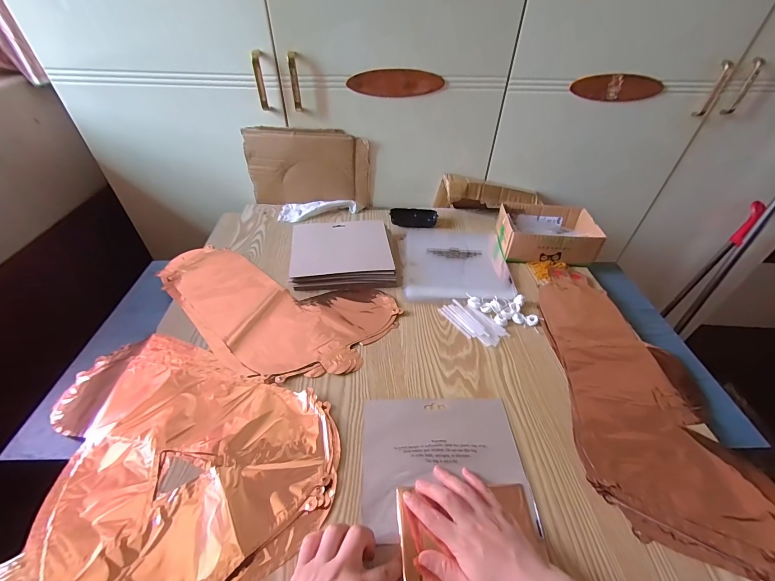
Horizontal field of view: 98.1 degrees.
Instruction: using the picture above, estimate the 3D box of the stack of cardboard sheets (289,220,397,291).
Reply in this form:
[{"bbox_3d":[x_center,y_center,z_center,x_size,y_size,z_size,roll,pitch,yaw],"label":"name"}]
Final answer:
[{"bbox_3d":[-0.088,-0.074,0.670,0.196,0.042,0.179,-3,44,-4],"label":"stack of cardboard sheets"}]

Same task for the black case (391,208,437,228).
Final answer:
[{"bbox_3d":[0.062,-0.170,0.789,0.107,0.025,0.048,-1,44,-2],"label":"black case"}]

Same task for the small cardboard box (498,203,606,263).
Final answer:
[{"bbox_3d":[0.334,-0.123,0.711,0.178,0.066,0.140,2,44,2],"label":"small cardboard box"}]

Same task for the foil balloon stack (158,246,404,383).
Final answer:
[{"bbox_3d":[-0.223,0.031,0.583,0.448,0.007,0.220,15,45,15],"label":"foil balloon stack"}]

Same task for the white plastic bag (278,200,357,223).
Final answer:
[{"bbox_3d":[-0.165,-0.193,0.799,0.178,0.026,0.064,-2,44,-3],"label":"white plastic bag"}]

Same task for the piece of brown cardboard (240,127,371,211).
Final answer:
[{"bbox_3d":[-0.180,-0.281,0.780,0.273,0.177,0.027,3,44,2],"label":"piece of brown cardboard"}]

